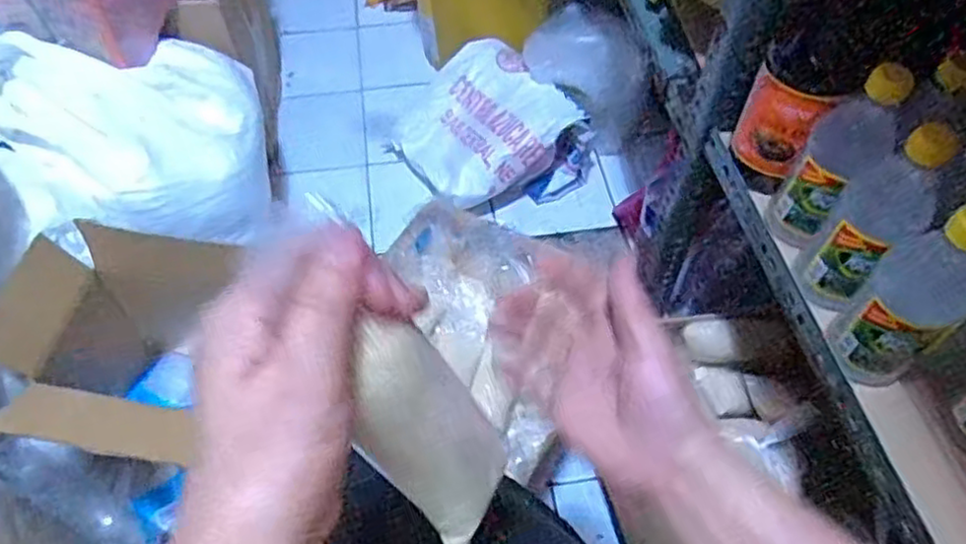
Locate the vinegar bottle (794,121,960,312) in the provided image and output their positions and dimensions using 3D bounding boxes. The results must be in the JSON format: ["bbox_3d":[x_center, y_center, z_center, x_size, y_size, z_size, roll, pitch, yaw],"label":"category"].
[{"bbox_3d":[0.300,-0.041,0.538,0.064,0.166,0.061,33,61,21],"label":"vinegar bottle"}]

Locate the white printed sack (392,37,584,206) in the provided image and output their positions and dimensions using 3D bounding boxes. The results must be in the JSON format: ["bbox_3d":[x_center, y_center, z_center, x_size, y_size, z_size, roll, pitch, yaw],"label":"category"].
[{"bbox_3d":[-0.015,-0.256,1.192,0.236,0.141,0.303,-27,59,-18],"label":"white printed sack"}]

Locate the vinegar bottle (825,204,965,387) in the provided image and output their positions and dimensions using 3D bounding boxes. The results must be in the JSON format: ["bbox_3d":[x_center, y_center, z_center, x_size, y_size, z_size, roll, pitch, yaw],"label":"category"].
[{"bbox_3d":[0.310,0.014,0.498,0.068,0.172,0.064,-36,62,-22],"label":"vinegar bottle"}]

